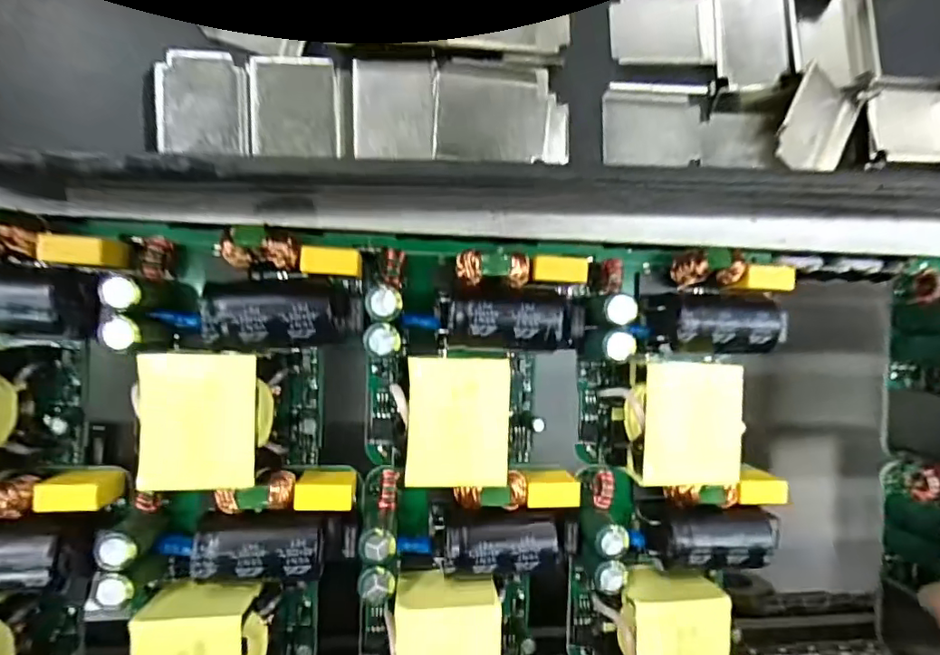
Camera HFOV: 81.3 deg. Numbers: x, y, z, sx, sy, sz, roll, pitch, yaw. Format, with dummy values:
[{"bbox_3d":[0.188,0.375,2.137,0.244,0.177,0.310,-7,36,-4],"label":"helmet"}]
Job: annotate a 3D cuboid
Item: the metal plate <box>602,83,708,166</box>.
[{"bbox_3d":[0.043,-0.047,0.126,0.024,0.004,0.019,-1,93,-6],"label":"metal plate"}]

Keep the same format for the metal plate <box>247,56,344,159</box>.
[{"bbox_3d":[-0.036,-0.045,0.112,0.018,0.004,0.021,-1,93,-6],"label":"metal plate"}]

